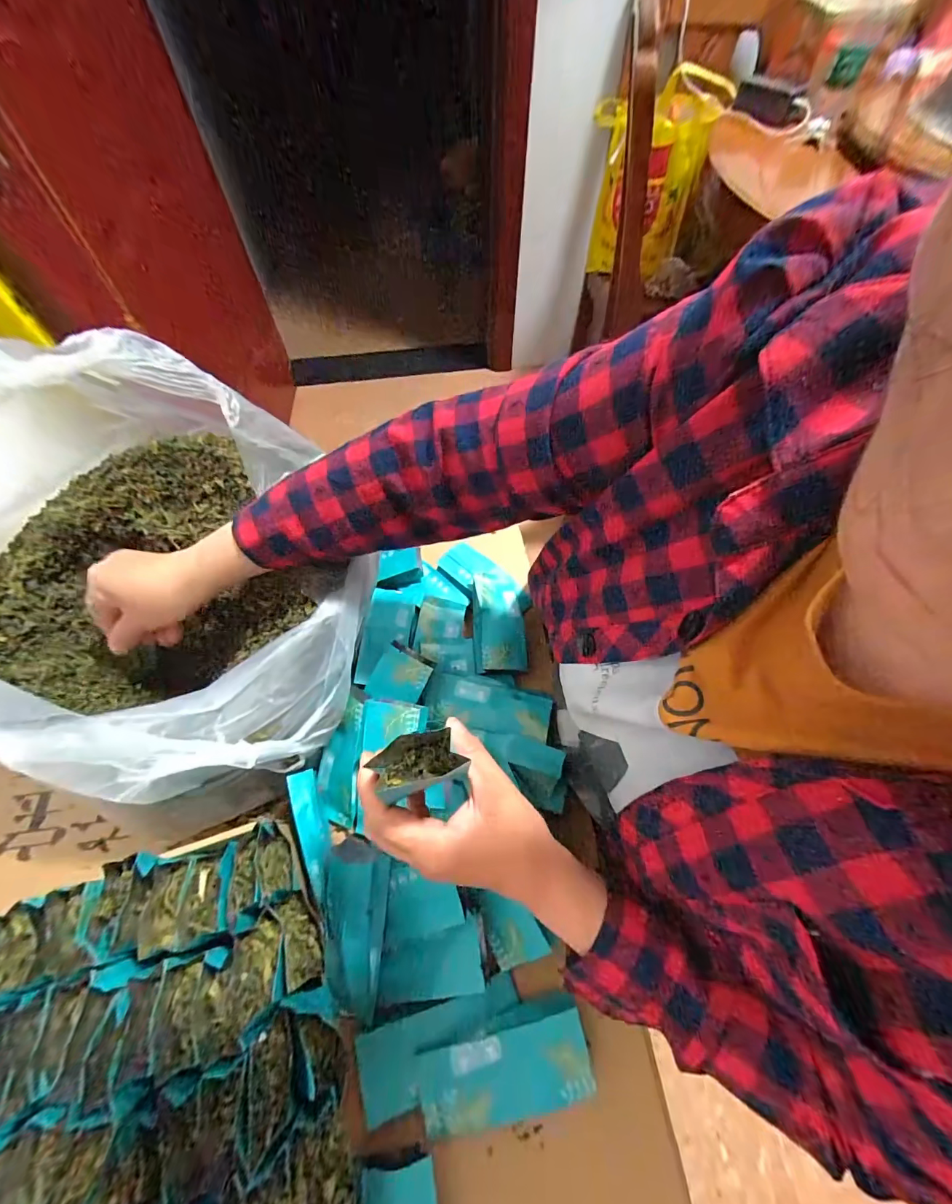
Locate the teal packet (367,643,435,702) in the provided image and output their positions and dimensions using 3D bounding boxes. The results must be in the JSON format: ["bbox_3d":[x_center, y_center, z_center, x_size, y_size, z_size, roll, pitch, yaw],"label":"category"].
[{"bbox_3d":[-0.077,0.078,0.439,0.054,0.016,0.057,27,81,6],"label":"teal packet"}]

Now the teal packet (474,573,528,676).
[{"bbox_3d":[0.026,0.019,0.505,0.059,0.012,0.128,-3,61,-1],"label":"teal packet"}]

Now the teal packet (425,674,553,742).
[{"bbox_3d":[0.011,0.109,0.442,0.129,0.024,0.056,7,61,4],"label":"teal packet"}]

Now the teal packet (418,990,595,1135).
[{"bbox_3d":[0.022,0.361,0.326,0.132,0.007,0.060,-10,61,-5],"label":"teal packet"}]

